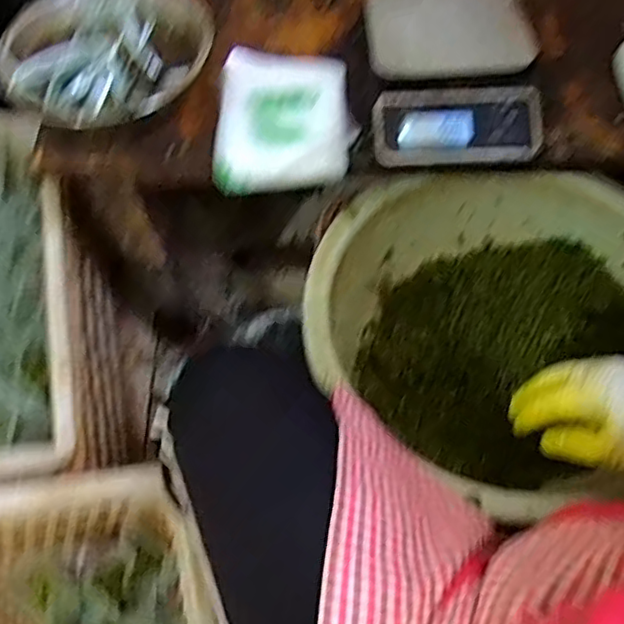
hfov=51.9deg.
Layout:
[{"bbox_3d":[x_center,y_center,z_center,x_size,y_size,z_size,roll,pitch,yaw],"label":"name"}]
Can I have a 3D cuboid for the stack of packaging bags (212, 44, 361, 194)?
[{"bbox_3d":[-0.025,-0.178,0.591,0.122,0.030,0.146,3,61,4],"label":"stack of packaging bags"}]

